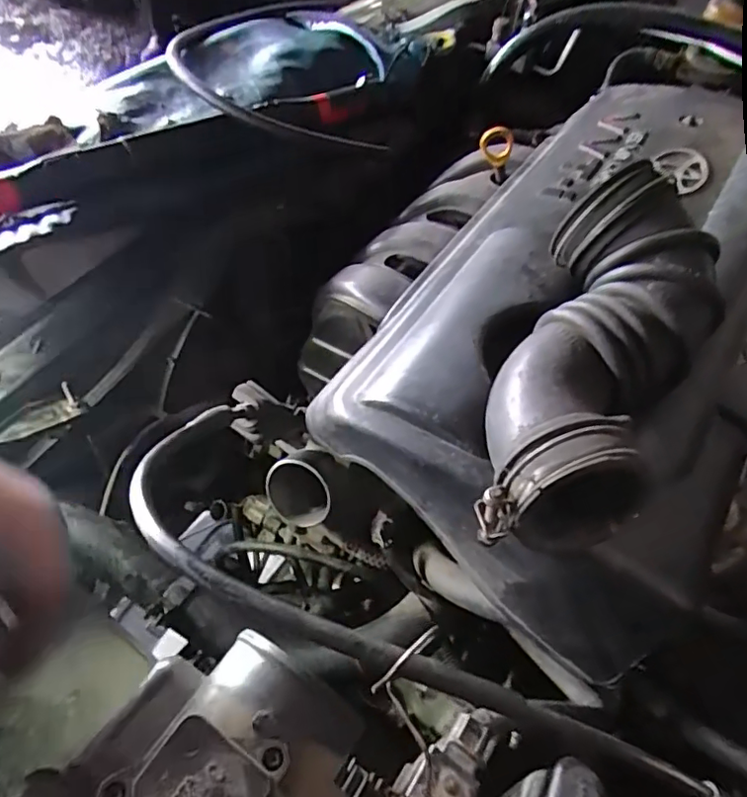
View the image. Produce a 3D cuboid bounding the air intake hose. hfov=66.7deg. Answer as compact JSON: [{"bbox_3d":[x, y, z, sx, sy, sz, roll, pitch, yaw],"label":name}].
[{"bbox_3d":[0.130,-0.019,0.323,0.102,0.089,0.234,20,56,16],"label":"air intake hose"}]

